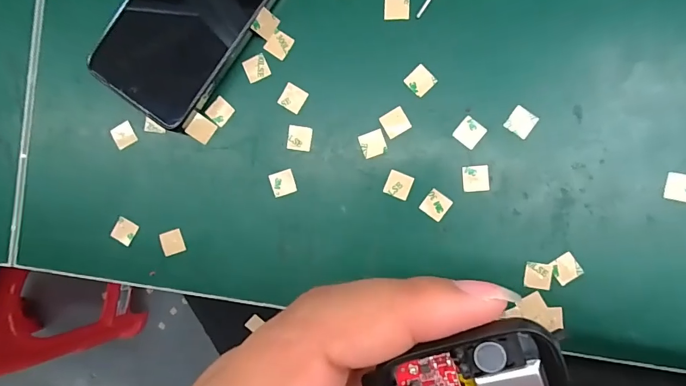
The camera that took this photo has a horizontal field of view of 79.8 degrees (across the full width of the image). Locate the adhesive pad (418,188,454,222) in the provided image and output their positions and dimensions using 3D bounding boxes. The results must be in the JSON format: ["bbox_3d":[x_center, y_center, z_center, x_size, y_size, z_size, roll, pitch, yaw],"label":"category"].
[{"bbox_3d":[0.058,0.008,0.253,0.015,0.004,0.015,37,94,5],"label":"adhesive pad"}]

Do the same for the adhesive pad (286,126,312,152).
[{"bbox_3d":[-0.028,-0.035,0.263,0.015,0.004,0.016,6,91,6],"label":"adhesive pad"}]

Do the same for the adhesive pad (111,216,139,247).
[{"bbox_3d":[-0.148,0.026,0.277,0.014,0.004,0.015,29,87,-7],"label":"adhesive pad"}]

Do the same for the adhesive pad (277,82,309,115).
[{"bbox_3d":[-0.032,-0.061,0.262,0.016,0.004,0.015,30,94,5],"label":"adhesive pad"}]

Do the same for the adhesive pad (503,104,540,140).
[{"bbox_3d":[0.108,-0.043,0.247,0.015,0.004,0.015,36,94,5],"label":"adhesive pad"}]

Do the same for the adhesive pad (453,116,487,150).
[{"bbox_3d":[0.078,-0.037,0.250,0.016,0.004,0.016,40,95,5],"label":"adhesive pad"}]

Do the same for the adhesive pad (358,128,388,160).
[{"bbox_3d":[0.019,-0.031,0.257,0.015,0.004,0.015,-19,89,6],"label":"adhesive pad"}]

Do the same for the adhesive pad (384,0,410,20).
[{"bbox_3d":[0.034,-0.116,0.256,0.015,0.004,0.015,2,92,7],"label":"adhesive pad"}]

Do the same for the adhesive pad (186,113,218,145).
[{"bbox_3d":[-0.093,-0.042,0.268,0.016,0.004,0.016,34,89,-21],"label":"adhesive pad"}]

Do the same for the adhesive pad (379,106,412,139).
[{"bbox_3d":[0.033,-0.044,0.255,0.016,0.004,0.015,-30,87,6],"label":"adhesive pad"}]

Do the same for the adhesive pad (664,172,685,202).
[{"bbox_3d":[0.196,-0.003,0.238,0.016,0.004,0.016,11,92,6],"label":"adhesive pad"}]

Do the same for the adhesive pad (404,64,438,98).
[{"bbox_3d":[0.048,-0.070,0.253,0.016,0.004,0.015,-45,86,5],"label":"adhesive pad"}]

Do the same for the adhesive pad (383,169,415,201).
[{"bbox_3d":[0.035,-0.005,0.256,0.015,0.004,0.016,22,93,6],"label":"adhesive pad"}]

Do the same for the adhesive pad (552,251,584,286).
[{"bbox_3d":[0.134,0.045,0.244,0.016,0.004,0.015,-35,87,6],"label":"adhesive pad"}]

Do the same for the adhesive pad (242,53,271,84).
[{"bbox_3d":[-0.056,-0.081,0.266,0.015,0.004,0.015,-26,97,-1],"label":"adhesive pad"}]

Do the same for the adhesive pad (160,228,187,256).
[{"bbox_3d":[-0.114,0.033,0.273,0.015,0.004,0.016,-18,89,6],"label":"adhesive pad"}]

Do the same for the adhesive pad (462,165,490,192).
[{"bbox_3d":[0.081,-0.009,0.250,0.016,0.004,0.016,-4,90,7],"label":"adhesive pad"}]

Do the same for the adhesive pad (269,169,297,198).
[{"bbox_3d":[-0.039,-0.006,0.264,0.015,0.004,0.016,-16,89,6],"label":"adhesive pad"}]

